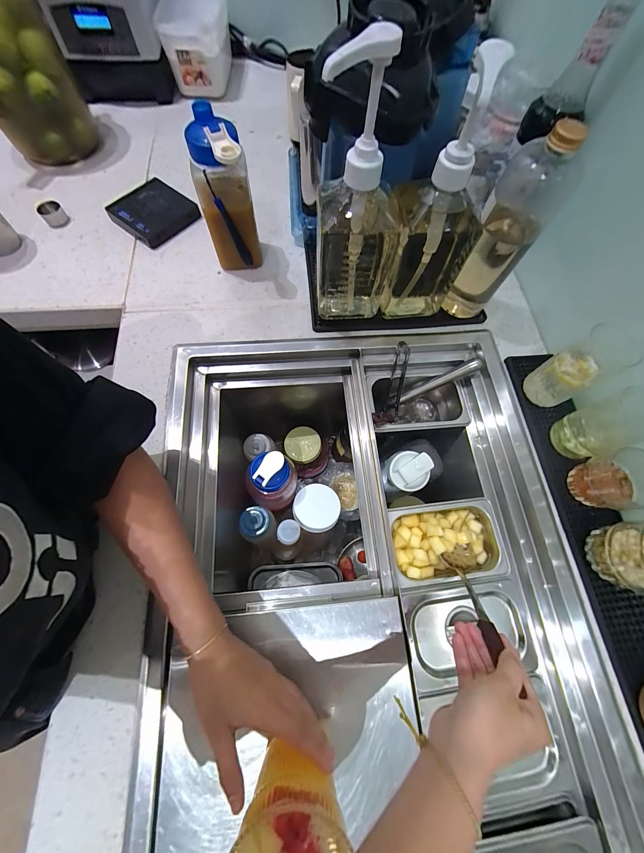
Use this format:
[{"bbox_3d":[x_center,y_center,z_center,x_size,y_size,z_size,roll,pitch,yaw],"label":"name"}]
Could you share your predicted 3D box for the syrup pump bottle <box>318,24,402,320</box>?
[{"bbox_3d":[0.048,-0.265,0.379,0.099,0.289,0.086,0,69,-2],"label":"syrup pump bottle"}]

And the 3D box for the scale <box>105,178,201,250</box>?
[{"bbox_3d":[-0.327,-0.413,0.556,0.137,0.026,0.126,34,72,11],"label":"scale"}]

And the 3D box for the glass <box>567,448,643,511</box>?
[{"bbox_3d":[0.378,0.071,0.371,0.063,0.072,0.070,-11,70,-6],"label":"glass"}]

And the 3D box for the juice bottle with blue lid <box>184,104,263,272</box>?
[{"bbox_3d":[-0.145,-0.336,0.448,0.076,0.195,0.082,-11,70,-6],"label":"juice bottle with blue lid"}]

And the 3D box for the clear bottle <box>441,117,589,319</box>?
[{"bbox_3d":[0.249,-0.259,0.410,0.079,0.240,0.072,32,72,10],"label":"clear bottle"}]

